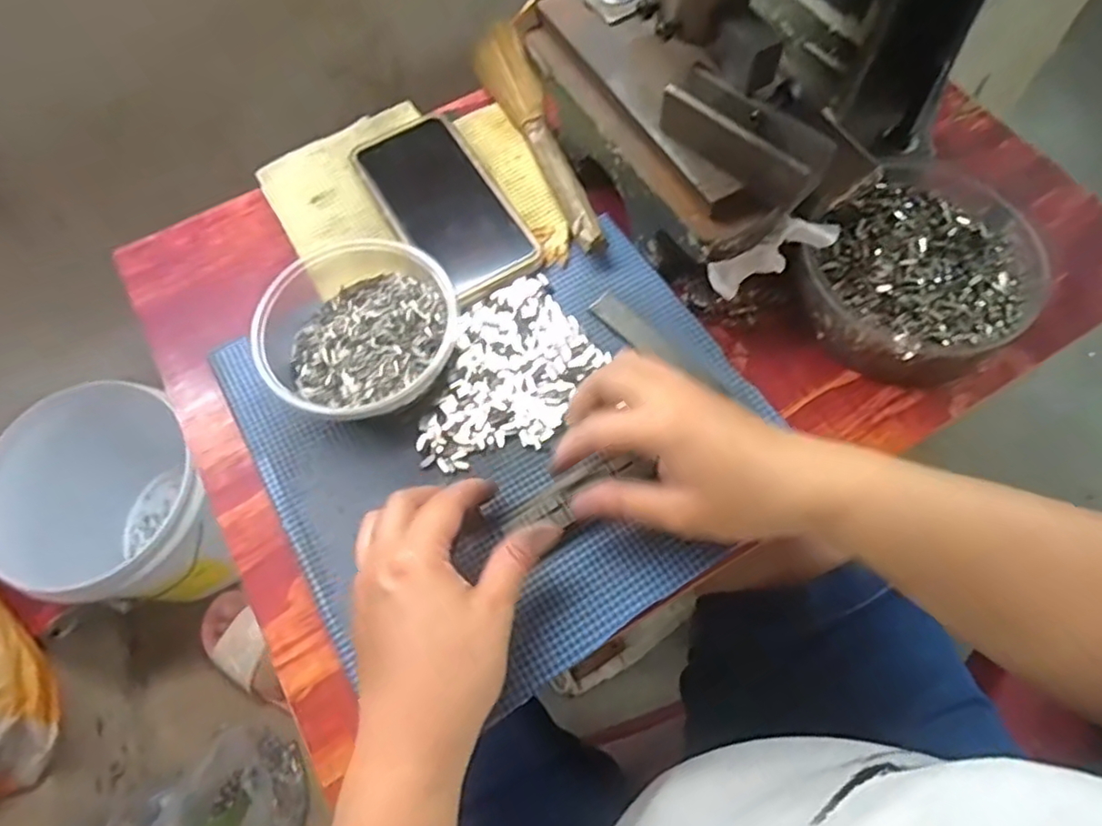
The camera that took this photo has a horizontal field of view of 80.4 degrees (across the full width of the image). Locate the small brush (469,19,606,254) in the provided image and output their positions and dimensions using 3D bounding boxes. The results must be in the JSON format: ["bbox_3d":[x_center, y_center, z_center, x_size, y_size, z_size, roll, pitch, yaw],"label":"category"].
[{"bbox_3d":[-0.007,-0.201,0.461,0.032,0.021,0.224,-21,67,-8],"label":"small brush"}]

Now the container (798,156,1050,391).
[{"bbox_3d":[0.228,-0.088,0.398,0.148,0.044,0.125,-40,71,-15],"label":"container"}]

